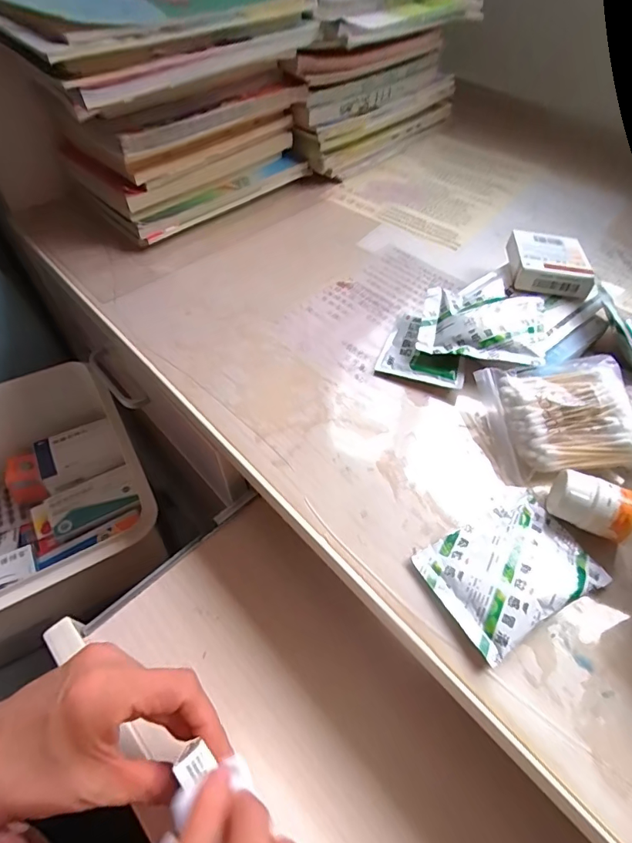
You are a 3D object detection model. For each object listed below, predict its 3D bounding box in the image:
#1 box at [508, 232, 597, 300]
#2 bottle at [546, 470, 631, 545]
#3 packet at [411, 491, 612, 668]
[{"bbox_3d":[0.210,-0.146,0.402,0.065,0.021,0.075,10,54,8],"label":"box"},{"bbox_3d":[0.172,0.054,0.278,0.052,0.031,0.028,26,57,18],"label":"bottle"},{"bbox_3d":[0.117,0.088,0.267,0.097,0.012,0.066,-24,57,-17],"label":"packet"}]

